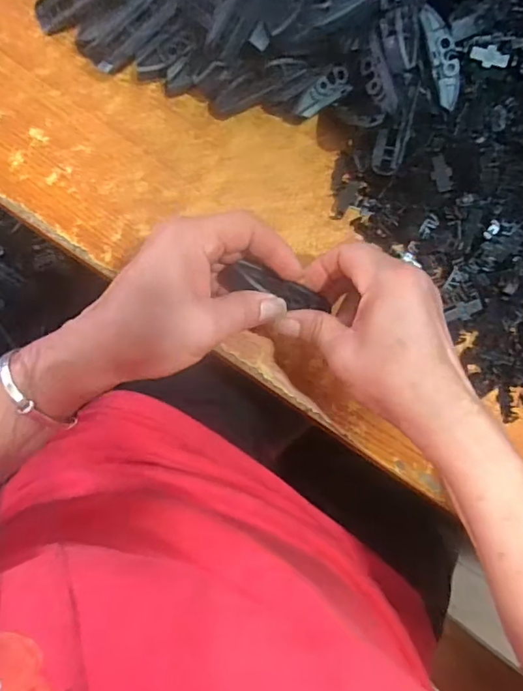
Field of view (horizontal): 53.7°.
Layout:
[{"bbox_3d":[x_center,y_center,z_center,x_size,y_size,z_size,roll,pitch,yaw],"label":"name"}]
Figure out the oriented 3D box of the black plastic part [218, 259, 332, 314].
[{"bbox_3d":[0.011,-0.036,0.325,0.074,0.011,0.021,16,83,-17],"label":"black plastic part"}]

